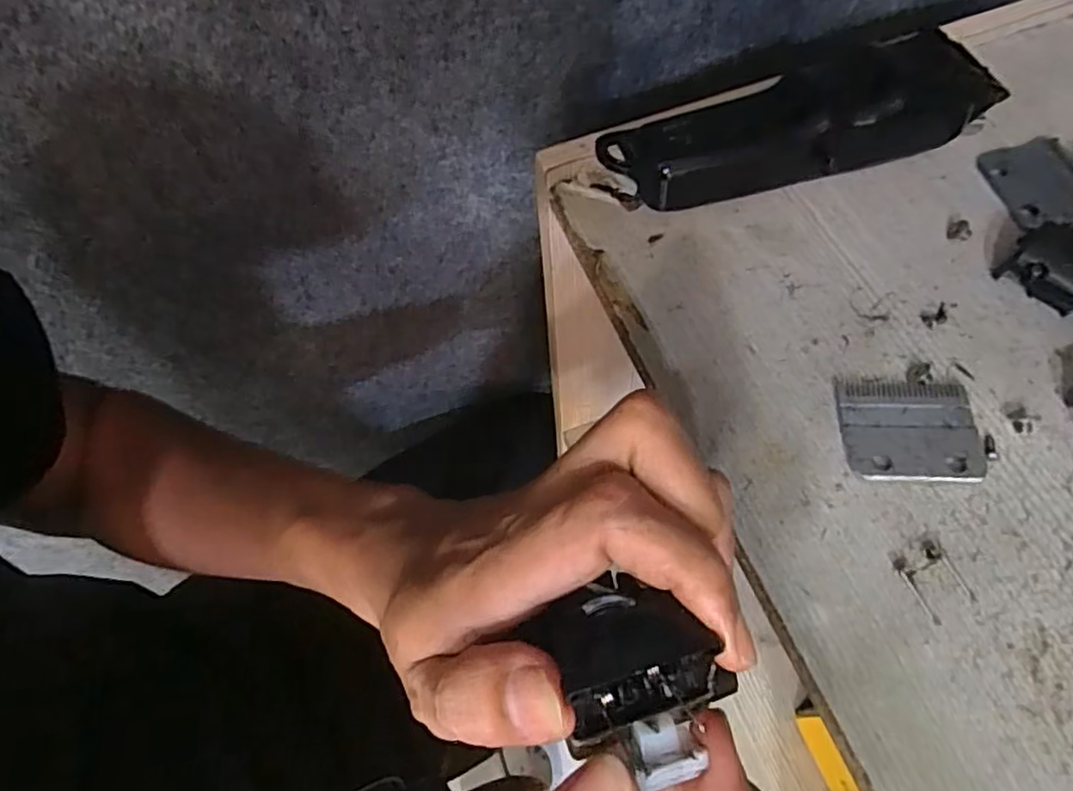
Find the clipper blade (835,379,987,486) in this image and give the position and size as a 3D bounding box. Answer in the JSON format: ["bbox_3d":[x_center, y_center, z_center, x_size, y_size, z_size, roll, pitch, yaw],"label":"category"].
[{"bbox_3d":[0.135,0.012,0.238,0.045,0.005,0.040,2,61,4],"label":"clipper blade"}]

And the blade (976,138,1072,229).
[{"bbox_3d":[0.221,-0.094,0.286,0.036,0.004,0.048,-12,61,-4],"label":"blade"}]

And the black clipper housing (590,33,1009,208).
[{"bbox_3d":[0.111,-0.115,0.285,0.165,0.044,0.031,-13,61,-4],"label":"black clipper housing"}]

